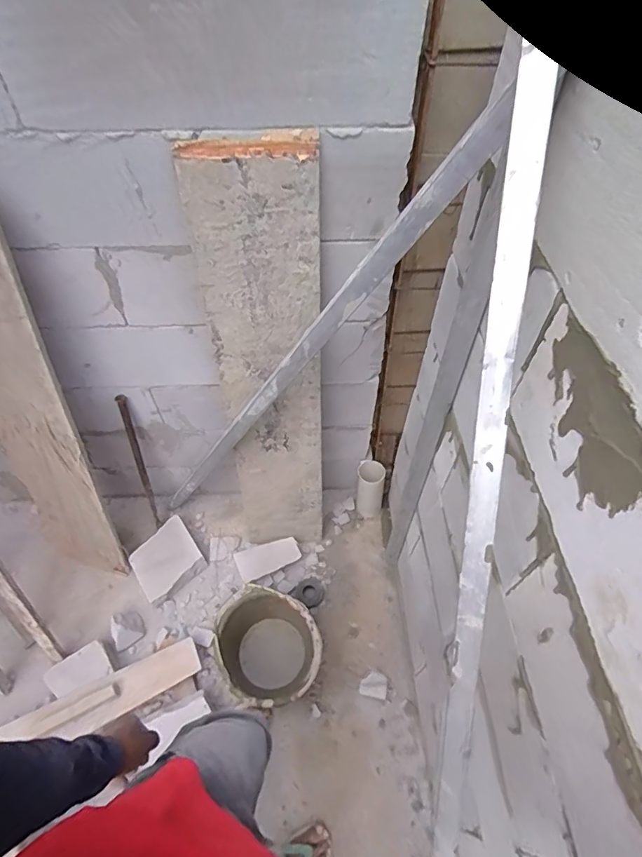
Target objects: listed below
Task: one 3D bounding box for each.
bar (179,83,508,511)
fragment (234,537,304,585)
[{"bbox_3d":[-0.106,-0.078,0.987,0.044,1.283,0.054,24,52,-20],"label":"bar"},{"bbox_3d":[-0.168,0.415,1.531,0.201,0.031,0.093,-20,77,-11],"label":"fragment"}]

